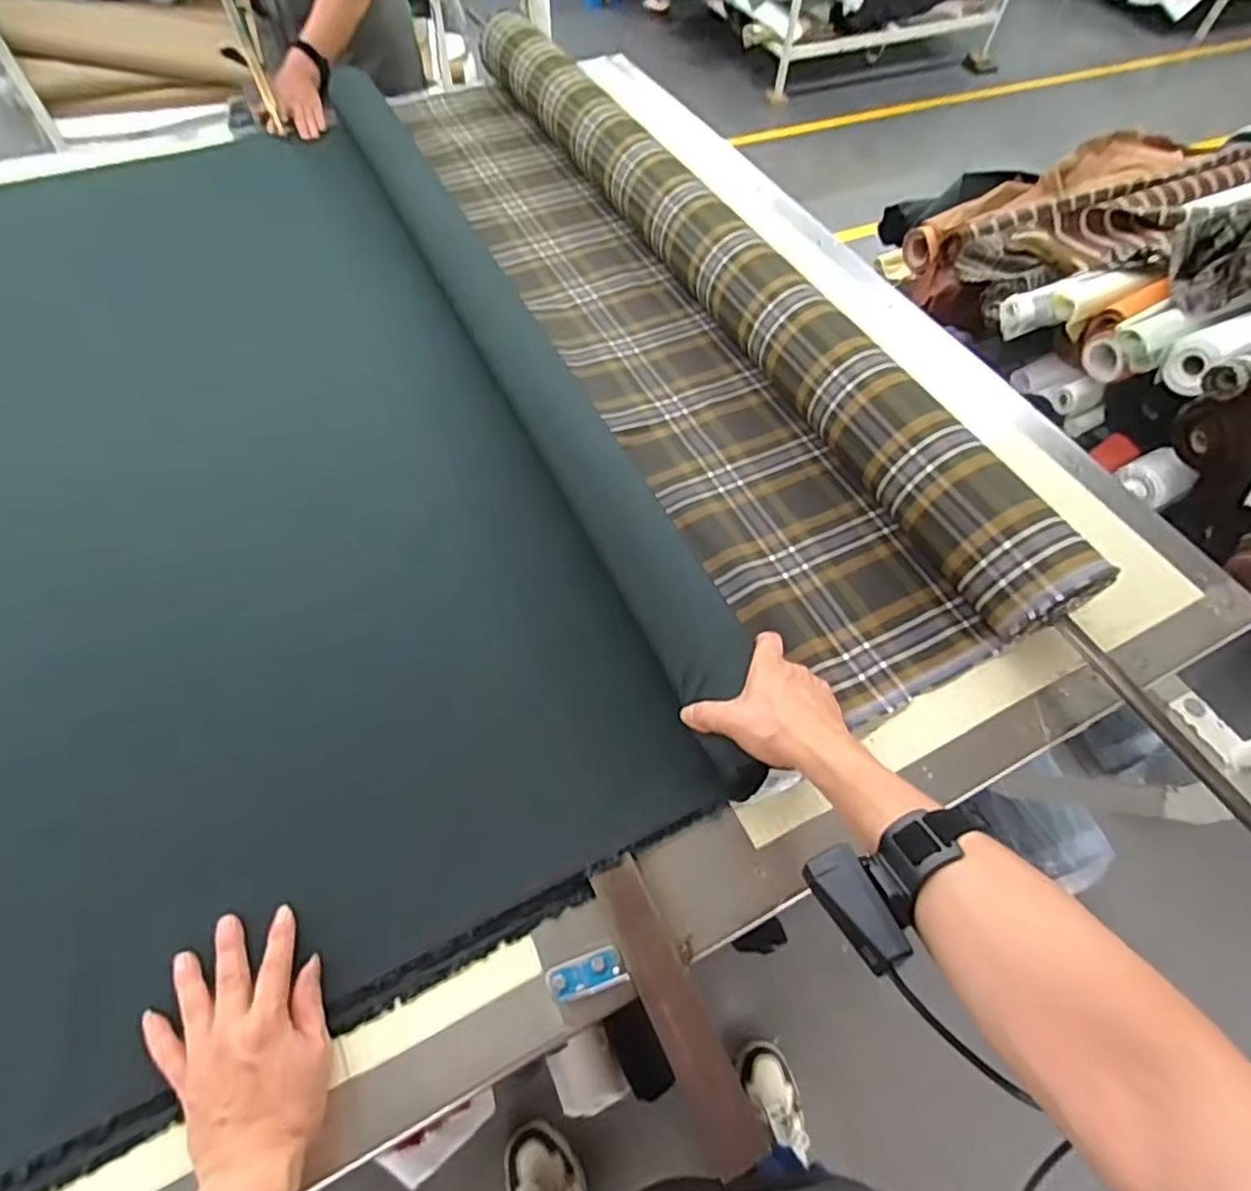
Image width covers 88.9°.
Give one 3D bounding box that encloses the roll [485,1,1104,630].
[{"bbox_3d":[0.102,-0.514,0.940,0.100,0.128,1.397,-23,62,-15],"label":"roll"}]

